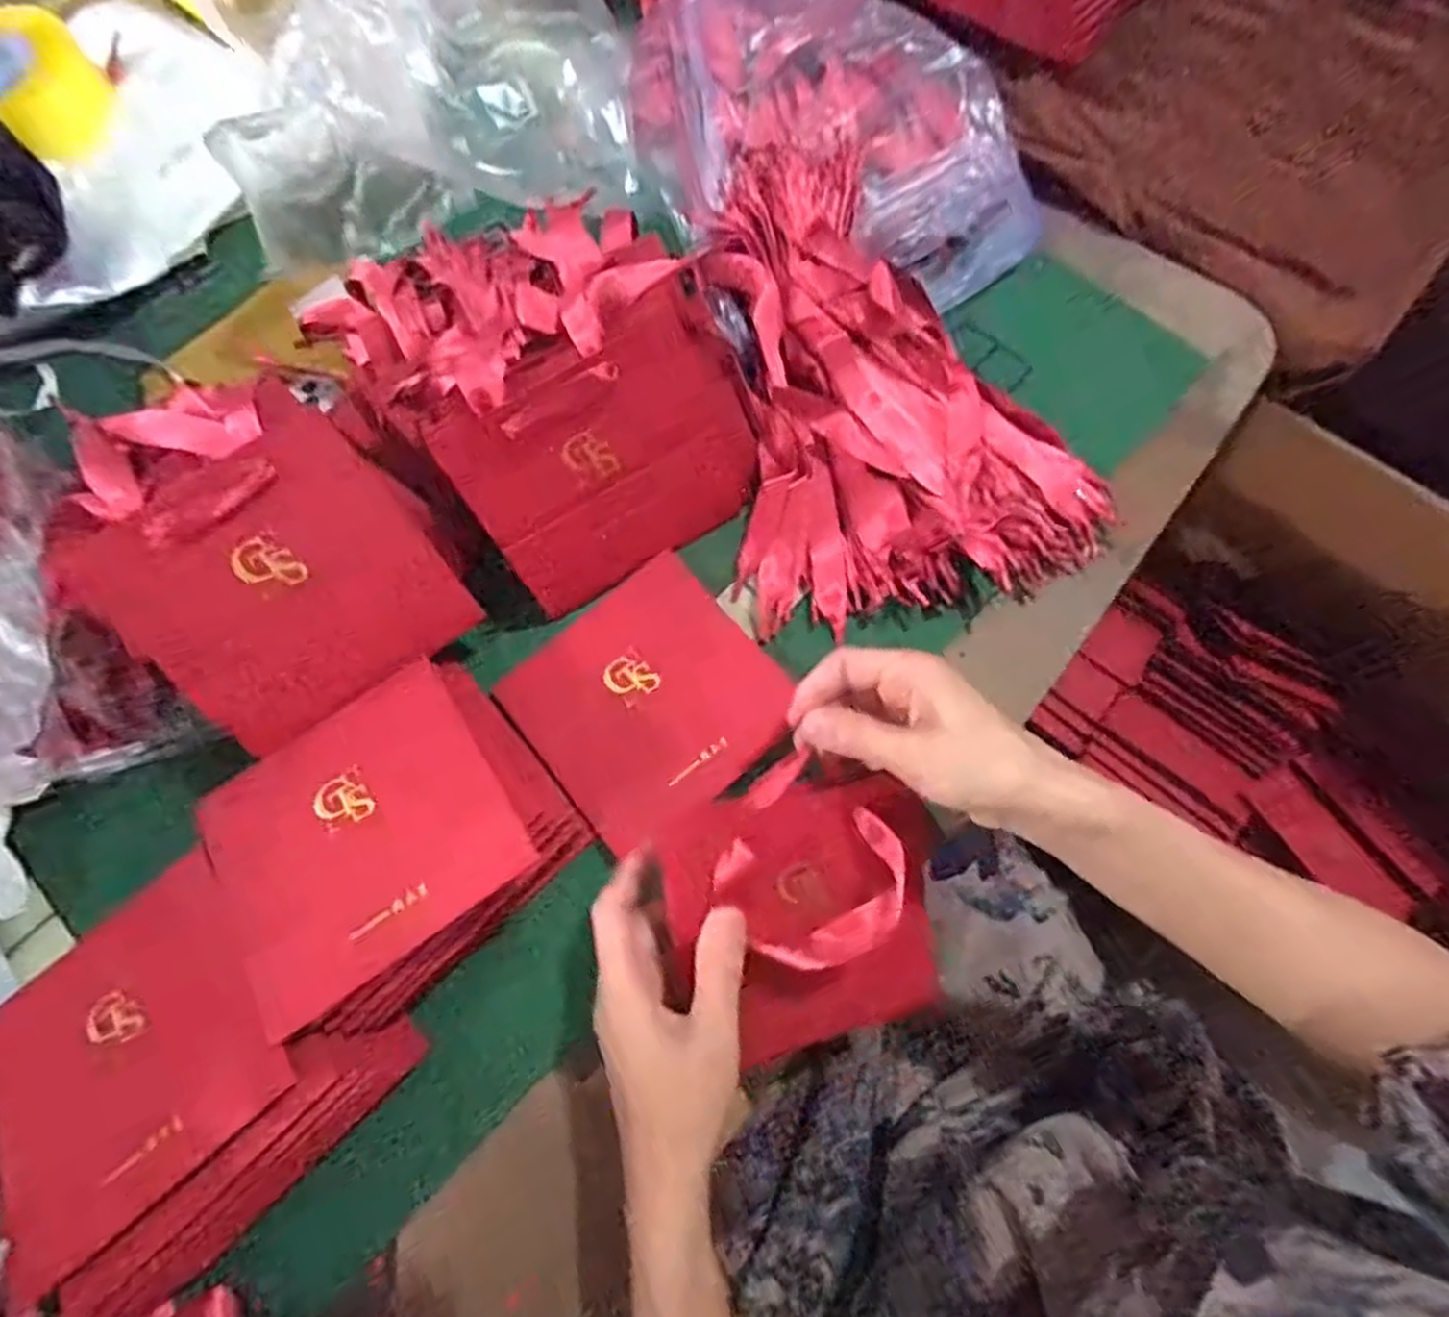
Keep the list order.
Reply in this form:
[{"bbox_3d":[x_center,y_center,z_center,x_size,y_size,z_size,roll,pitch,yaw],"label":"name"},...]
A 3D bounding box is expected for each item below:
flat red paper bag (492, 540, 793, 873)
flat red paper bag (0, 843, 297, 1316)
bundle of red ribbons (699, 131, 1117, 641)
[{"bbox_3d":[-0.044,0.023,0.453,0.139,0.010,0.134,-38,74,-10],"label":"flat red paper bag"},{"bbox_3d":[-0.286,0.188,0.361,0.141,0.013,0.142,-38,60,-7],"label":"flat red paper bag"},{"bbox_3d":[0.090,-0.187,0.484,0.218,0.057,0.322,-16,72,-3],"label":"bundle of red ribbons"}]

